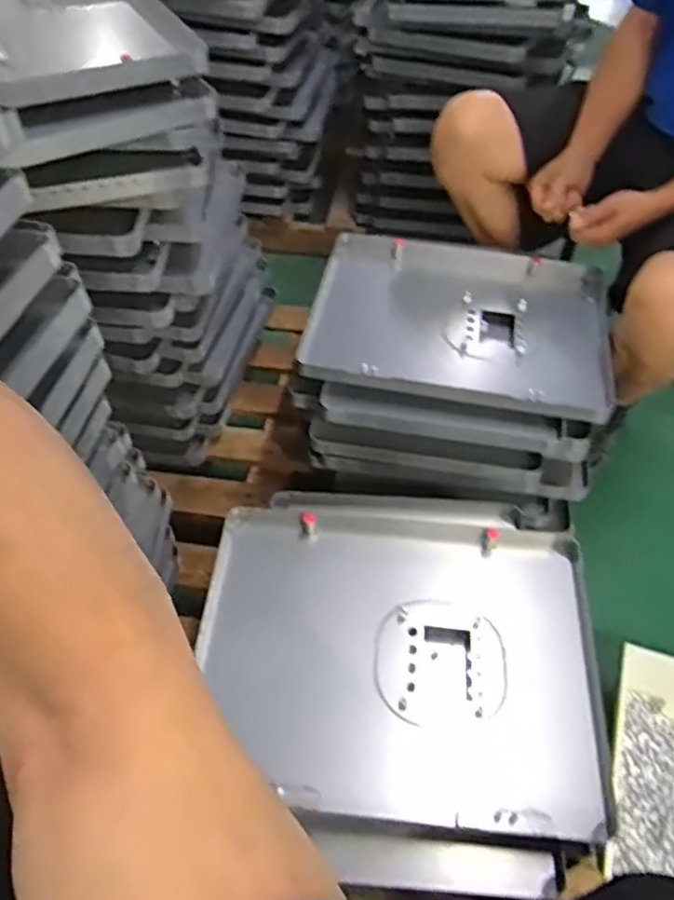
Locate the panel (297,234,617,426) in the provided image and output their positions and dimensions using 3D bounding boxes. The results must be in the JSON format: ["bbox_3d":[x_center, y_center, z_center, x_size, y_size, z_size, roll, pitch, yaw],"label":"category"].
[{"bbox_3d":[0.200,-0.212,1.072,0.468,0.040,0.373,10,49,7],"label":"panel"}]

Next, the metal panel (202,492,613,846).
[{"bbox_3d":[0.072,0.239,0.798,0.459,0.046,0.425,4,52,4],"label":"metal panel"}]

